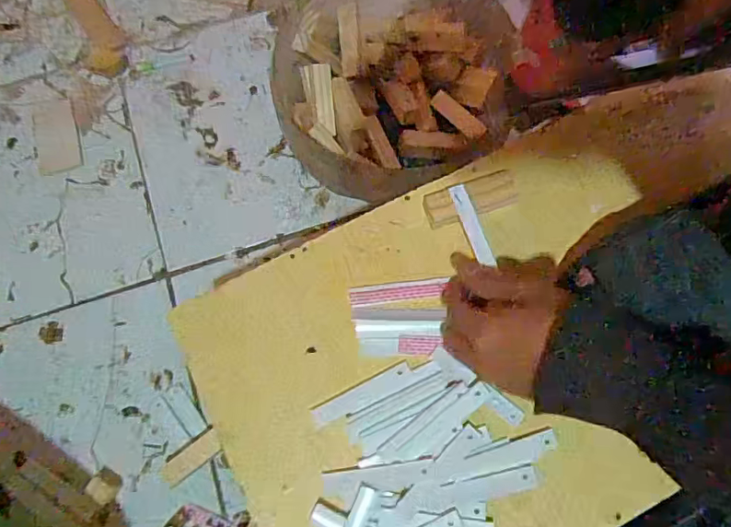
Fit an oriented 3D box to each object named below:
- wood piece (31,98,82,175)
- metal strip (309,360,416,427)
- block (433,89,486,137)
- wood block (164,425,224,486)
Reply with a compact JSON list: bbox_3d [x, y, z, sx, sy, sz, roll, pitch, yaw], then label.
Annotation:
[{"bbox_3d":[-0.372,-0.155,0.621,0.048,0.004,0.098,-17,75,-5],"label":"wood piece"},{"bbox_3d":[-0.002,0.102,0.405,0.084,0.004,0.018,-24,76,-7],"label":"metal strip"},{"bbox_3d":[0.103,-0.164,0.573,0.019,0.011,0.075,-37,65,-10],"label":"block"},{"bbox_3d":[-0.176,0.196,0.523,0.064,0.006,0.024,-36,77,-9],"label":"wood block"}]

